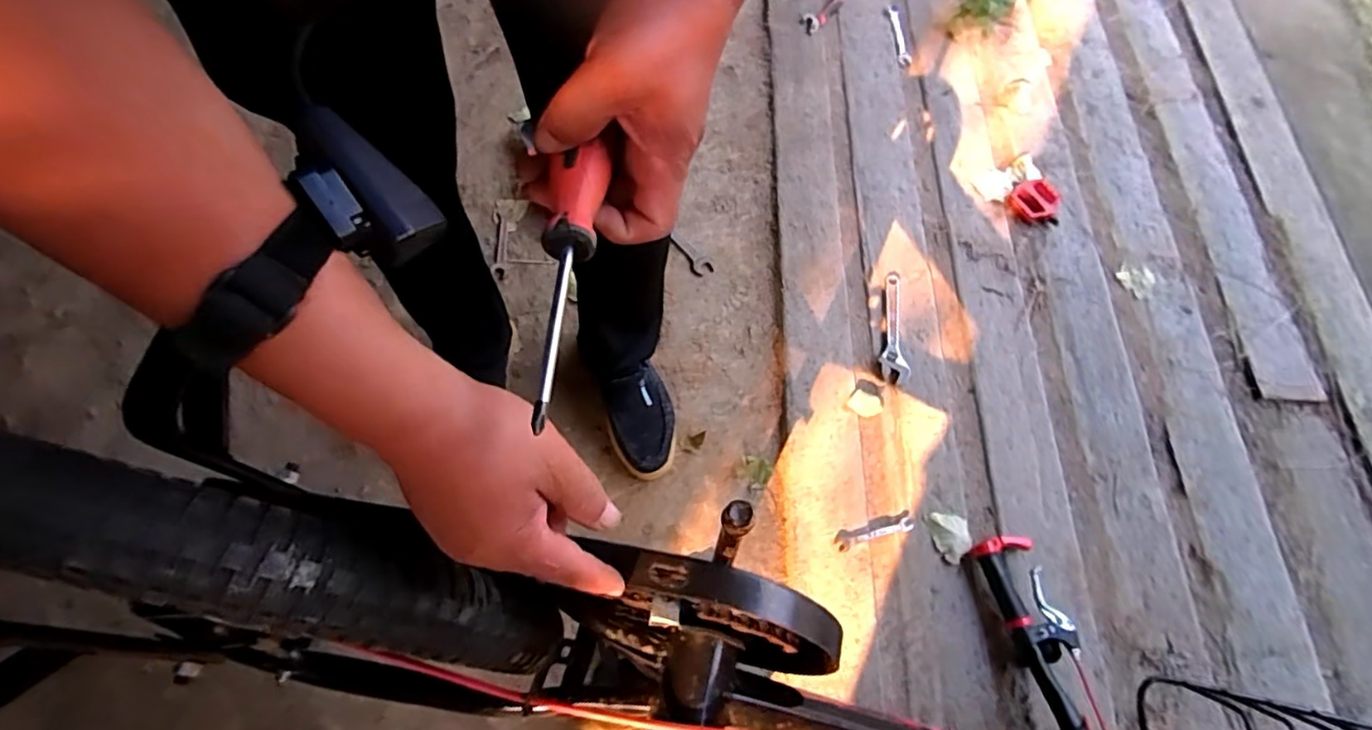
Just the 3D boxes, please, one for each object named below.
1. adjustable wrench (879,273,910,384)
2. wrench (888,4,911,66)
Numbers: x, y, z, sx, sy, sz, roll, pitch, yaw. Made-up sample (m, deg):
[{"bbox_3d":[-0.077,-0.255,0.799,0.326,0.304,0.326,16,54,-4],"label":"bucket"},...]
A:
[{"bbox_3d":[0.343,-0.064,1.040,0.044,0.008,0.199,5,67,2],"label":"adjustable wrench"},{"bbox_3d":[0.451,-0.700,1.327,0.026,0.009,0.175,-1,67,0],"label":"wrench"}]

